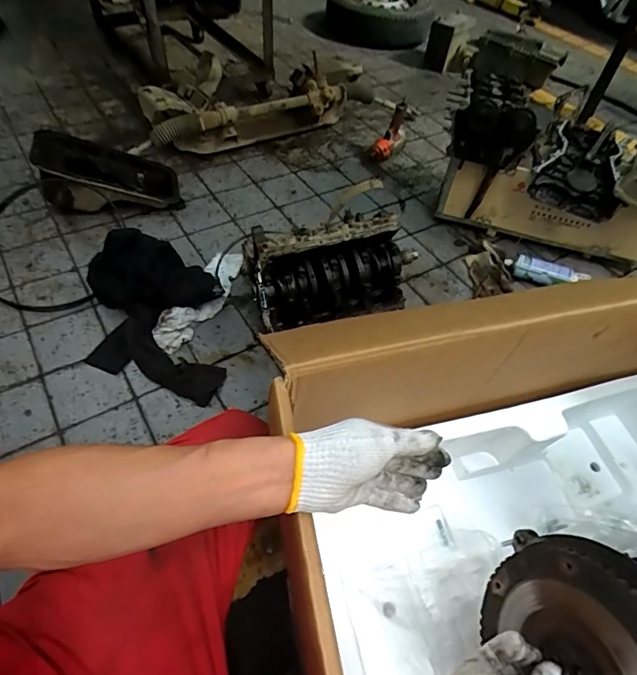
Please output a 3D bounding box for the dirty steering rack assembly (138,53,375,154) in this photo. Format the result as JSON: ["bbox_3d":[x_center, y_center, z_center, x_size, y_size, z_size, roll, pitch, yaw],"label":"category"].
[{"bbox_3d":[-0.194,-0.860,1.610,0.871,0.200,0.221,-21,58,-20],"label":"dirty steering rack assembly"}]

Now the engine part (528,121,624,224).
[{"bbox_3d":[0.754,-0.490,1.265,0.218,0.093,0.360,26,53,14],"label":"engine part"}]

